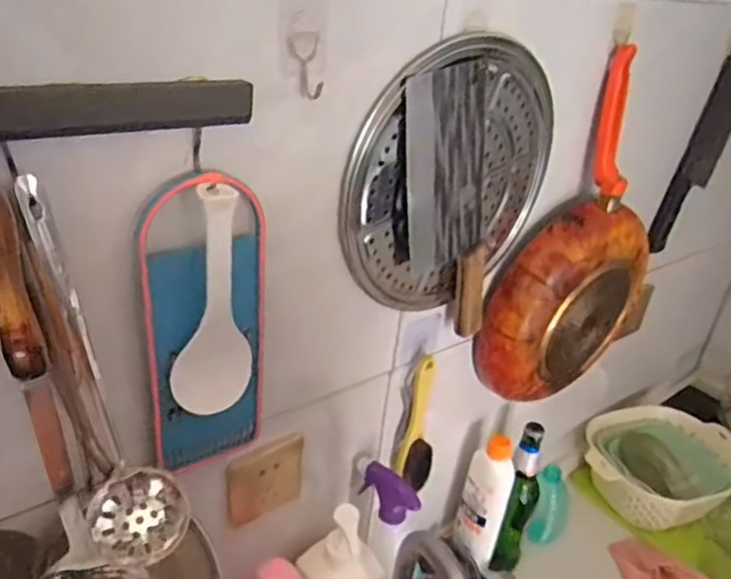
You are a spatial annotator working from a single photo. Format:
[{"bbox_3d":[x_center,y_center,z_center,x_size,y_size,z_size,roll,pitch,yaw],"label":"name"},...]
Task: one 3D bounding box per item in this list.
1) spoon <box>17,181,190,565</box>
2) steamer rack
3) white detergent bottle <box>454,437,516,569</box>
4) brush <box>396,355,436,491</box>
[{"bbox_3d":[-0.169,0.068,0.430,0.064,0.271,0.089,-16,35,-35],"label":"spoon"},{"bbox_3d":[0.089,-0.112,0.633,0.279,0.264,0.026,-17,36,-36],"label":"steamer rack"},{"bbox_3d":[0.169,0.296,0.891,0.069,0.186,0.056,15,29,15],"label":"white detergent bottle"},{"bbox_3d":[0.068,0.162,0.754,0.039,0.164,0.041,12,29,11],"label":"brush"}]

